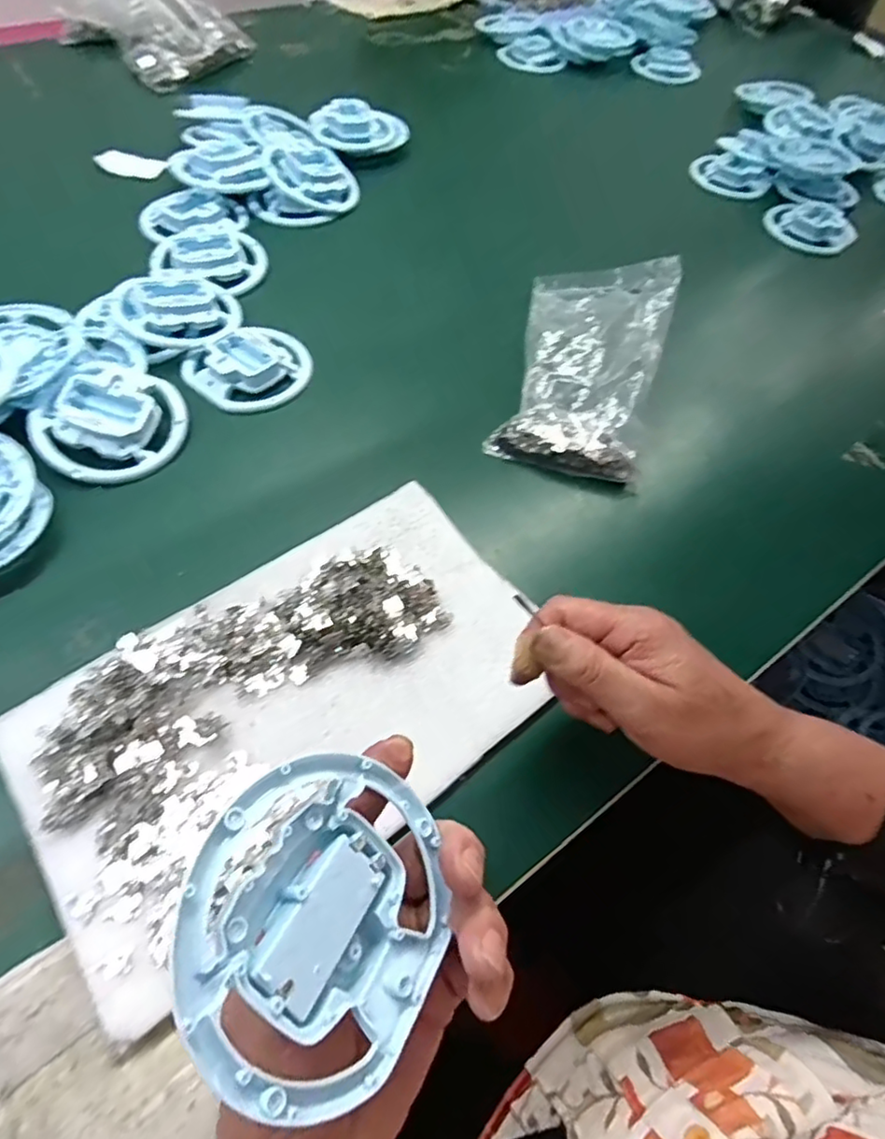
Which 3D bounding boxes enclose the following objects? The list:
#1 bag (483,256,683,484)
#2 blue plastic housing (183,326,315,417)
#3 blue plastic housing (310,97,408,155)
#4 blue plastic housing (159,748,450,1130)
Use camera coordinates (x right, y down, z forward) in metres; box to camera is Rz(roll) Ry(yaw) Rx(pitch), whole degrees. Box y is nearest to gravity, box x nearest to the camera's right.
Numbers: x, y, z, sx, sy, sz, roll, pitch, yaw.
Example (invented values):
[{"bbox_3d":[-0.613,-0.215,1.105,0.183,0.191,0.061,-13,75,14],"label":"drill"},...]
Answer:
[{"bbox_3d":[0.118,-0.173,0.519,0.117,0.034,0.195,11,72,17],"label":"bag"},{"bbox_3d":[-0.158,-0.169,0.521,0.100,0.020,0.079,-36,68,-24],"label":"blue plastic housing"},{"bbox_3d":[-0.098,-0.523,0.740,0.112,0.034,0.074,1,58,-5],"label":"blue plastic housing"},{"bbox_3d":[-0.044,0.119,0.215,0.098,0.018,0.101,22,57,-38],"label":"blue plastic housing"}]

